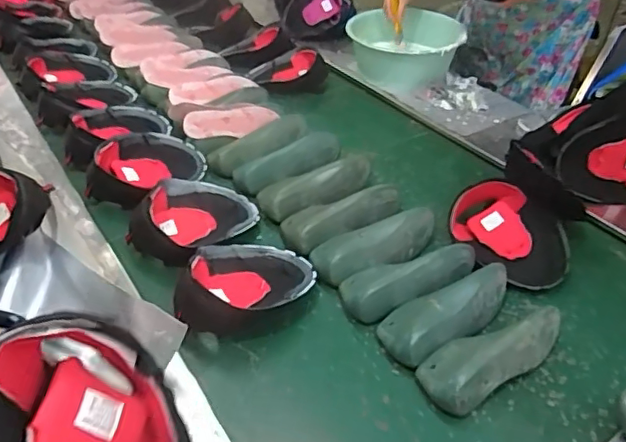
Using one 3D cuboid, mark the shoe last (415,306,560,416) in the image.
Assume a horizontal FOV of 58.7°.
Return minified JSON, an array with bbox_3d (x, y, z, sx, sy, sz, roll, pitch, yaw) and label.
[{"bbox_3d":[0.258,0.176,0.787,0.226,0.085,0.096,-21,44,-25],"label":"shoe last"}]

